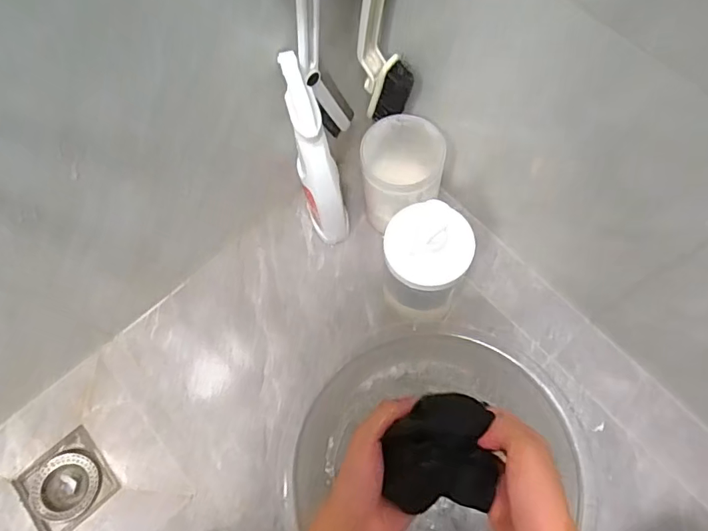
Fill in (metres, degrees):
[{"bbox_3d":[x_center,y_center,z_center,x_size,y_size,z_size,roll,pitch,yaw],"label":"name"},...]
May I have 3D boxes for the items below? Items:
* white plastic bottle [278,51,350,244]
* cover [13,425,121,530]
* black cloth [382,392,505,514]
[{"bbox_3d":[-0.041,-0.117,0.606,0.042,0.253,0.113,-12,68,-2],"label":"white plastic bottle"},{"bbox_3d":[-0.347,0.267,0.618,0.096,0.024,0.093,-40,72,-12],"label":"cover"},{"bbox_3d":[0.075,0.161,0.439,0.090,0.031,0.093,2,69,4],"label":"black cloth"}]

